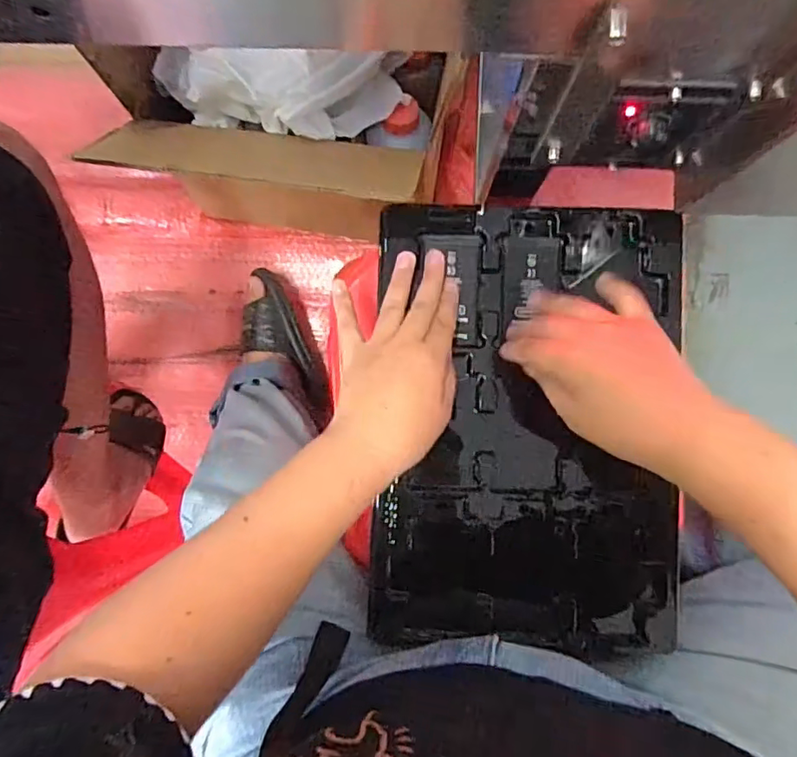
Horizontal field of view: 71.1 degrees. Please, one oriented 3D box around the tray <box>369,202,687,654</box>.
[{"bbox_3d":[0.097,0.034,0.421,0.222,0.015,0.325,2,87,0],"label":"tray"}]

